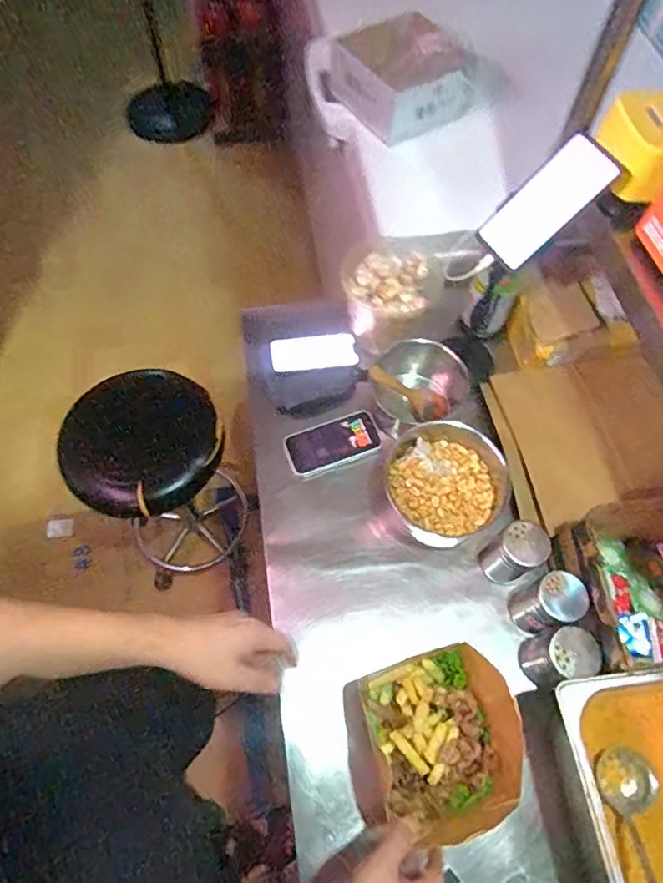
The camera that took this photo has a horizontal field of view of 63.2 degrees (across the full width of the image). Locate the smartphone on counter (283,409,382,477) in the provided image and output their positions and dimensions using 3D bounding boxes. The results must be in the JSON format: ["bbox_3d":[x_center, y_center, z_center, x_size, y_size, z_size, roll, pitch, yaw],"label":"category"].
[{"bbox_3d":[0.002,0.001,0.872,0.151,0.016,0.079,-18,65,-11],"label":"smartphone on counter"}]

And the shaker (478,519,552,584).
[{"bbox_3d":[0.256,0.161,0.760,0.061,0.128,0.062,-22,66,-12],"label":"shaker"}]

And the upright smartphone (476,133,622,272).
[{"bbox_3d":[0.262,-0.295,0.667,0.013,0.158,0.084,-1,55,-54],"label":"upright smartphone"}]

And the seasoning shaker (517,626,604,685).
[{"bbox_3d":[0.289,0.278,0.696,0.054,0.131,0.055,1,63,-1],"label":"seasoning shaker"}]

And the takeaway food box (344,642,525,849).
[{"bbox_3d":[0.122,0.368,0.661,0.194,0.091,0.191,-14,64,-9],"label":"takeaway food box"}]

